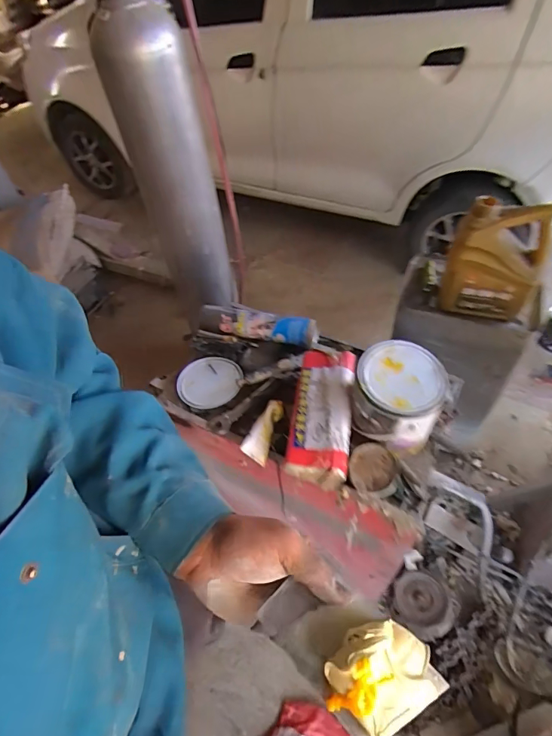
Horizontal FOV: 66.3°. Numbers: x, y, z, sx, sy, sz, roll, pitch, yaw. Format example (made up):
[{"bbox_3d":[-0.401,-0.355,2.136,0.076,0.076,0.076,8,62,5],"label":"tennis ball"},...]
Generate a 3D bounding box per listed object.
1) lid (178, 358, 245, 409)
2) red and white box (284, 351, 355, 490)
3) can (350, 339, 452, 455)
[{"bbox_3d":[-0.146,0.028,0.931,0.139,0.019,0.137,-4,48,4],"label":"lid"},{"bbox_3d":[0.086,0.081,0.789,0.105,0.049,0.262,5,53,9],"label":"red and white box"},{"bbox_3d":[0.212,0.053,0.759,0.146,0.137,0.150,11,54,13],"label":"can"}]

